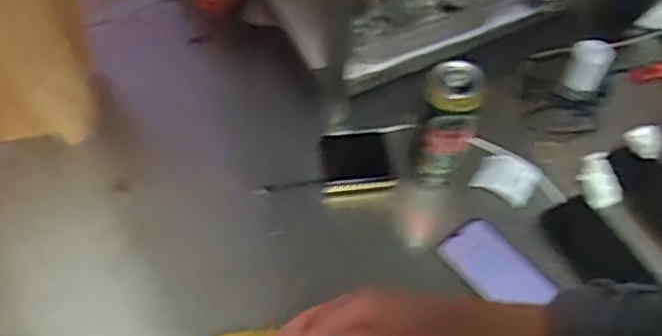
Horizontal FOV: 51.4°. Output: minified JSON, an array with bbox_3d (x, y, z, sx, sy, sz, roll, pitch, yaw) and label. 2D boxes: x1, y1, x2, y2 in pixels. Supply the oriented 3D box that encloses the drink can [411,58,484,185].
[{"bbox_3d":[0.130,-0.046,0.784,0.058,0.156,0.057,9,56,3],"label":"drink can"}]

